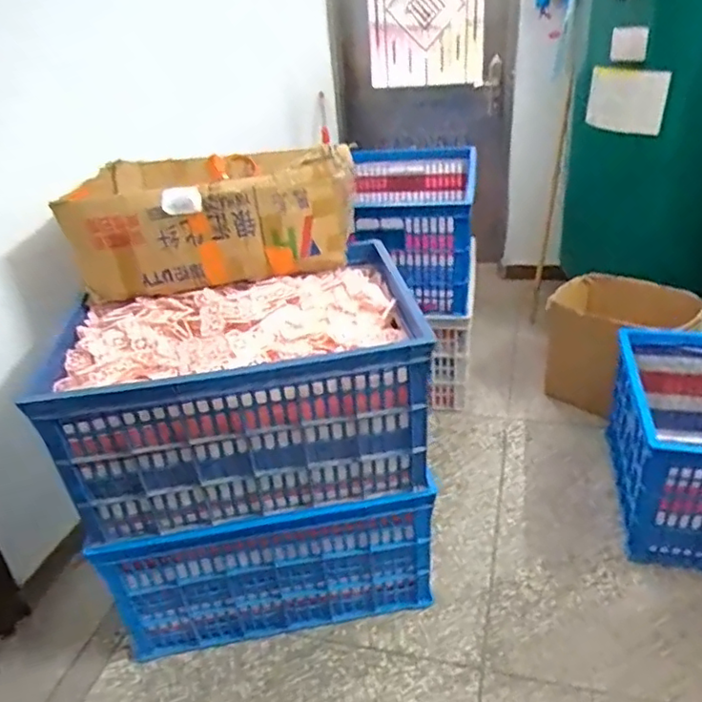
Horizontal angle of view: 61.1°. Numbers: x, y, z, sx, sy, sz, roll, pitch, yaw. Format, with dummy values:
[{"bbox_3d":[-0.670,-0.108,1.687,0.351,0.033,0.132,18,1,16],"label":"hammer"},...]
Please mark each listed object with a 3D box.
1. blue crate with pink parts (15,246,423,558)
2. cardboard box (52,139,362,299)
[{"bbox_3d":[-0.250,0.075,1.495,0.786,0.420,0.573,-9,31,-5],"label":"blue crate with pink parts"},{"bbox_3d":[-0.360,-0.396,1.676,0.689,0.264,0.607,-5,31,1],"label":"cardboard box"}]

